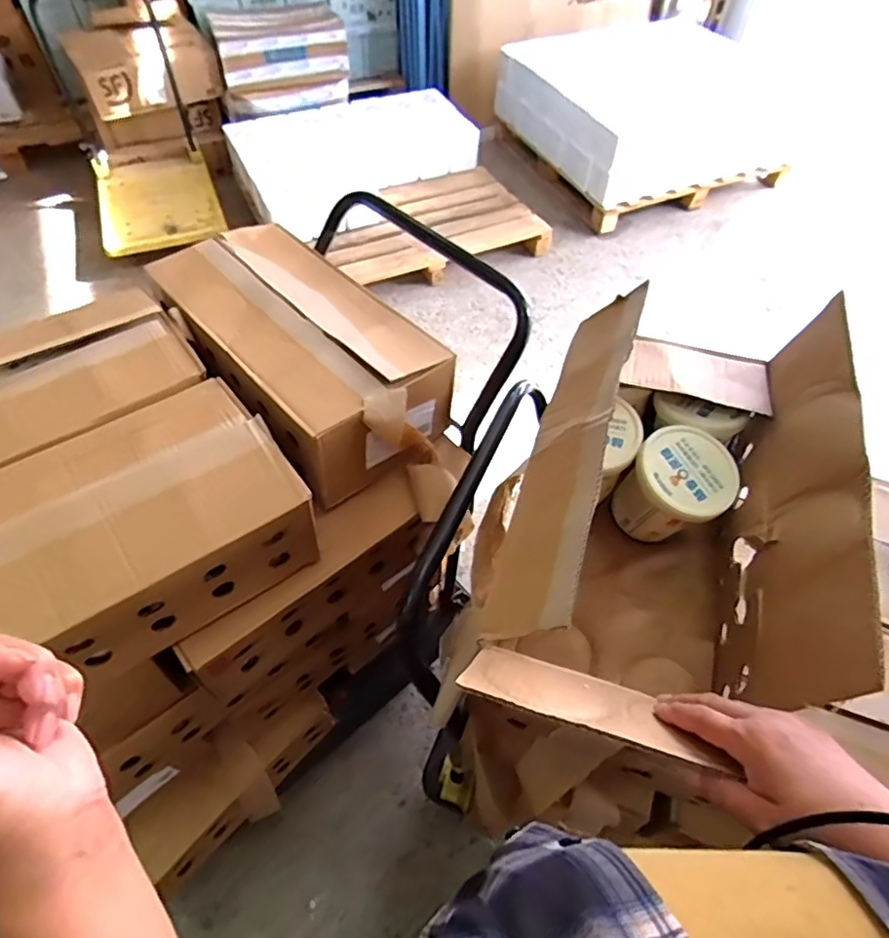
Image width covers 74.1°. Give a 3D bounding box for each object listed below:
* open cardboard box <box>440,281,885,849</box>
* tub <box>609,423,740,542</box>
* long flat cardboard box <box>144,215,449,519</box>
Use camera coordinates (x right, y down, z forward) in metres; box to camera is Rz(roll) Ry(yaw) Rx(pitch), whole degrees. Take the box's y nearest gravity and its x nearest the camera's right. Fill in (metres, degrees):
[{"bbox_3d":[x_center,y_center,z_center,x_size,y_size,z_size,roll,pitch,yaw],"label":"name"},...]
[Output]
[{"bbox_3d":[0.229,0.066,0.643,0.285,0.271,0.526,19,55,12],"label":"open cardboard box"},{"bbox_3d":[0.283,0.029,0.731,0.116,0.128,0.114,1,53,-1],"label":"tub"},{"bbox_3d":[-0.224,-0.189,0.923,0.261,0.137,0.485,-34,61,-24],"label":"long flat cardboard box"}]

